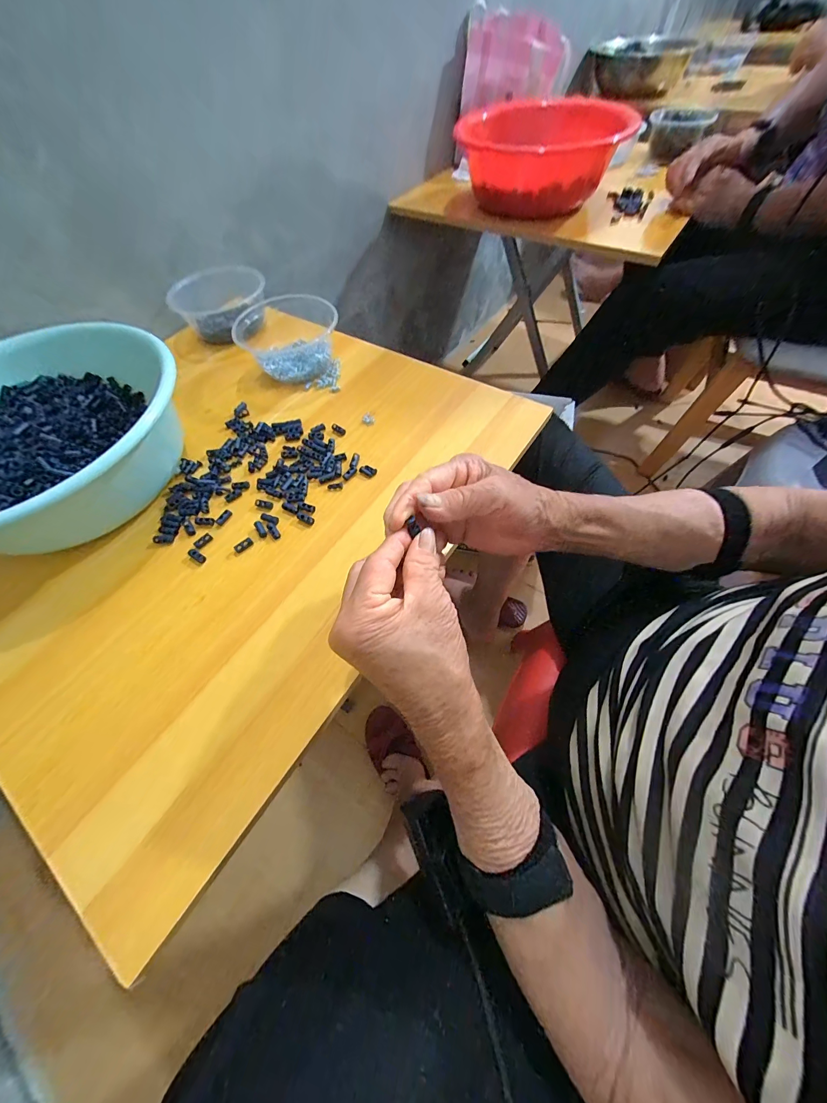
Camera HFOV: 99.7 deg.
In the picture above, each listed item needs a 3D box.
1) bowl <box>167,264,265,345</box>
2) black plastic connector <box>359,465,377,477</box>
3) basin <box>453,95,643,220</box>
[{"bbox_3d":[-0.307,-0.394,0.553,0.115,0.058,0.125,-1,60,2],"label":"bowl"},{"bbox_3d":[-0.051,-0.092,0.393,0.019,0.004,0.013,26,65,17],"label":"black plastic connector"},{"bbox_3d":[0.255,-0.798,0.721,0.311,0.125,0.308,15,62,11],"label":"basin"}]

